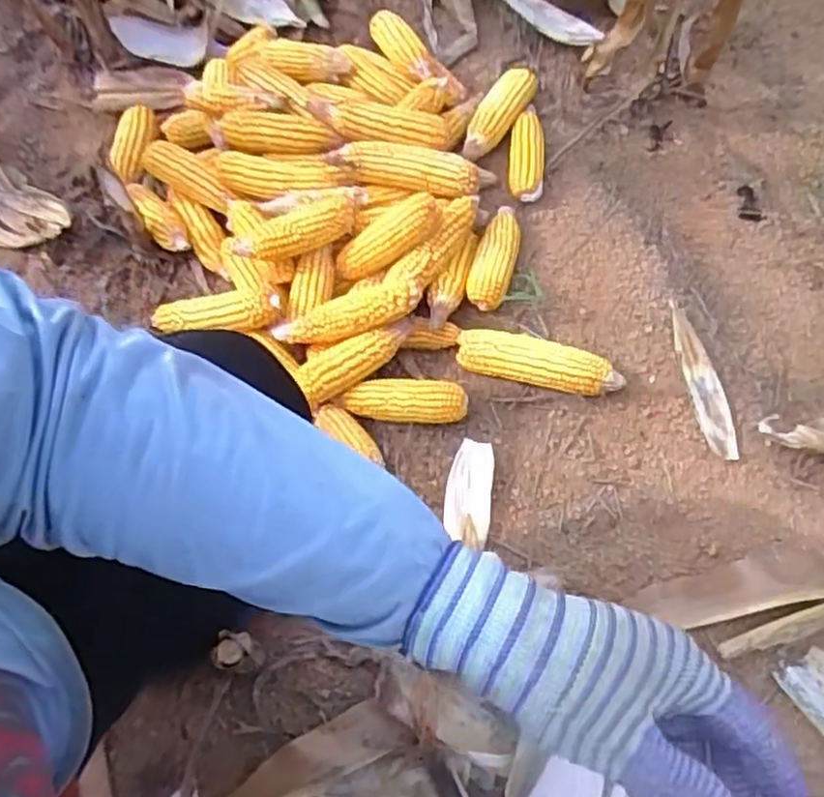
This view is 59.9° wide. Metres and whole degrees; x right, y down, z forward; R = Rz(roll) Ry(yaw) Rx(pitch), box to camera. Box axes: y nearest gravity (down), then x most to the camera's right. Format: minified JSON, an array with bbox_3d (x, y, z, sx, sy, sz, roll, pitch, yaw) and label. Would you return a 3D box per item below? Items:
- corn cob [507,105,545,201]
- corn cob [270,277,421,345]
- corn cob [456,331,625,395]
[{"bbox_3d":[0.159,-0.338,0.984,0.052,0.042,0.150,8,65,4],"label":"corn cob"},{"bbox_3d":[-0.076,-0.101,0.844,0.169,0.048,0.060,-24,67,-10],"label":"corn cob"},{"bbox_3d":[0.155,-0.042,0.876,0.196,0.049,0.053,14,66,7],"label":"corn cob"}]

